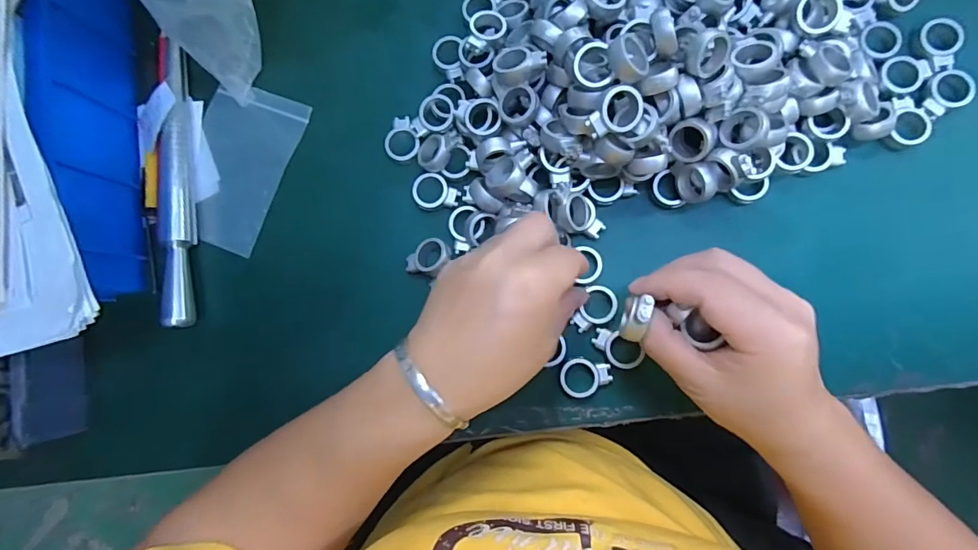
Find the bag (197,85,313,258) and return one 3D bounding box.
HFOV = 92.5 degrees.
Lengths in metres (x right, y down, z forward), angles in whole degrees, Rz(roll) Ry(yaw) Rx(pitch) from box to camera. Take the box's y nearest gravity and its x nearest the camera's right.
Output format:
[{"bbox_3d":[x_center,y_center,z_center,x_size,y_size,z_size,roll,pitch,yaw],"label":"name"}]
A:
[{"bbox_3d":[-0.191,-0.082,0.356,0.074,0.006,0.122,19,86,7],"label":"bag"}]

